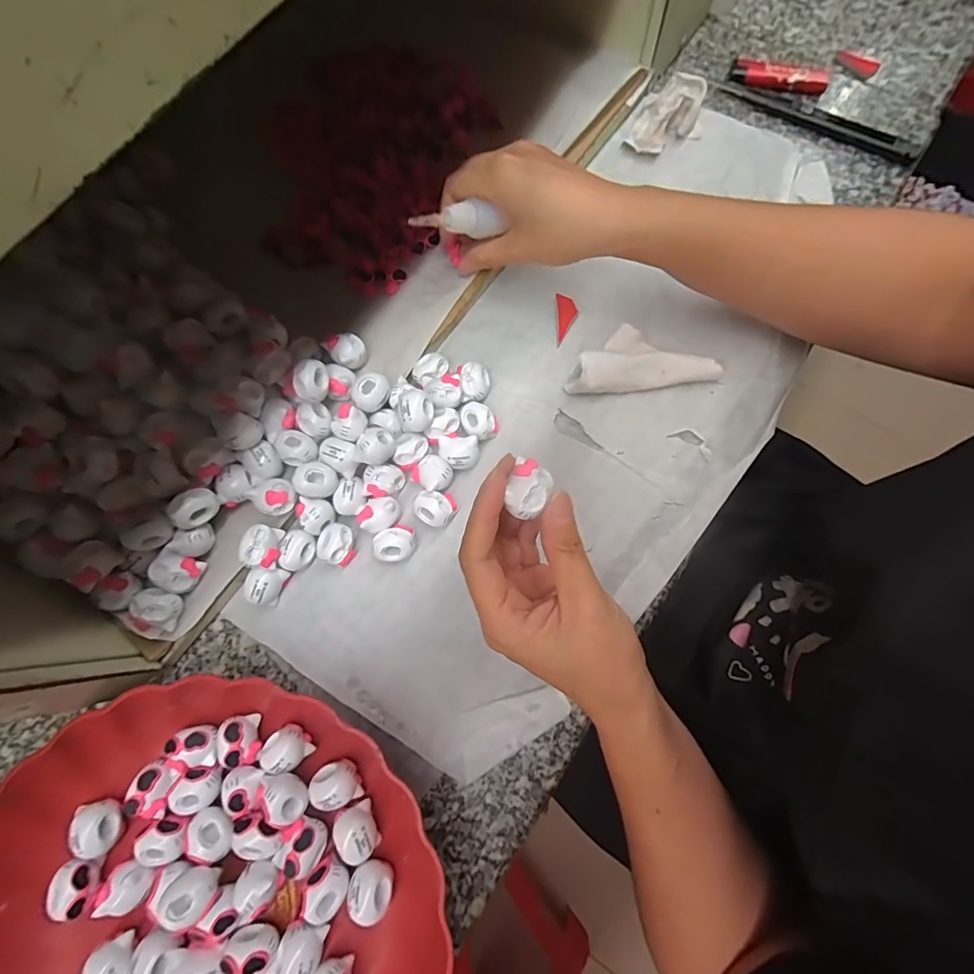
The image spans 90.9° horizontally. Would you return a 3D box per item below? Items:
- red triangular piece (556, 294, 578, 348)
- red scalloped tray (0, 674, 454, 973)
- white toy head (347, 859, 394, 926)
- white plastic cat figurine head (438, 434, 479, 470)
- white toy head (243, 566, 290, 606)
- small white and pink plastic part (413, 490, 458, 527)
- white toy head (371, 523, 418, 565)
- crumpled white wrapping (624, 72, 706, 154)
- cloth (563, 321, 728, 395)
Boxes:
[{"bbox_3d":[0.057,-0.119,0.339,0.015,0.004,0.037,-2,76,1],"label":"red triangular piece"},{"bbox_3d":[-0.145,0.232,0.233,0.244,0.059,0.254,2,76,2],"label":"red scalloped tray"},{"bbox_3d":[-0.060,0.209,0.249,0.022,0.015,0.022,24,78,8],"label":"white toy head"},{"bbox_3d":[-0.018,-0.022,0.308,0.025,0.014,0.022,-3,76,1],"label":"white plastic cat figurine head"},{"bbox_3d":[-0.136,0.059,0.293,0.021,0.019,0.025,25,78,8],"label":"white toy head"},{"bbox_3d":[-0.032,0.013,0.301,0.024,0.020,0.022,0,76,2],"label":"small white and pink plastic part"},{"bbox_3d":[-0.057,0.036,0.296,0.025,0.021,0.023,0,76,2],"label":"white toy head"},{"bbox_3d":[0.137,-0.277,0.360,0.051,0.032,0.044,22,77,7],"label":"crumpled white wrapping"},{"bbox_3d":[0.104,-0.086,0.323,0.096,0.019,0.040,-4,75,1],"label":"cloth"}]

